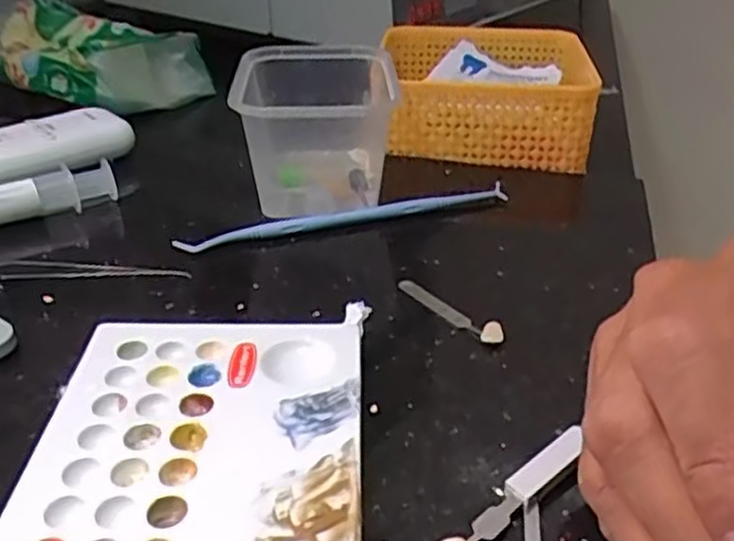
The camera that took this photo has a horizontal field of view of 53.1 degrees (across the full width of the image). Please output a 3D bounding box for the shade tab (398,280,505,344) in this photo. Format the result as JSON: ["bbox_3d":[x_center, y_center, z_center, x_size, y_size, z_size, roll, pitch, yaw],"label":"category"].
[{"bbox_3d":[0.033,0.015,0.288,0.009,0.005,0.054,-22,37,-32],"label":"shade tab"}]

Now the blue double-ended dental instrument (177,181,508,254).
[{"bbox_3d":[-0.007,-0.024,0.352,0.163,0.011,0.009,-10,32,-17],"label":"blue double-ended dental instrument"}]

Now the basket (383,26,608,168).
[{"bbox_3d":[0.073,-0.117,0.466,0.128,0.046,0.133,4,31,6],"label":"basket"}]

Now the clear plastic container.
[{"bbox_3d":[-0.029,-0.076,0.386,0.080,0.062,0.115,1,31,2],"label":"clear plastic container"}]

